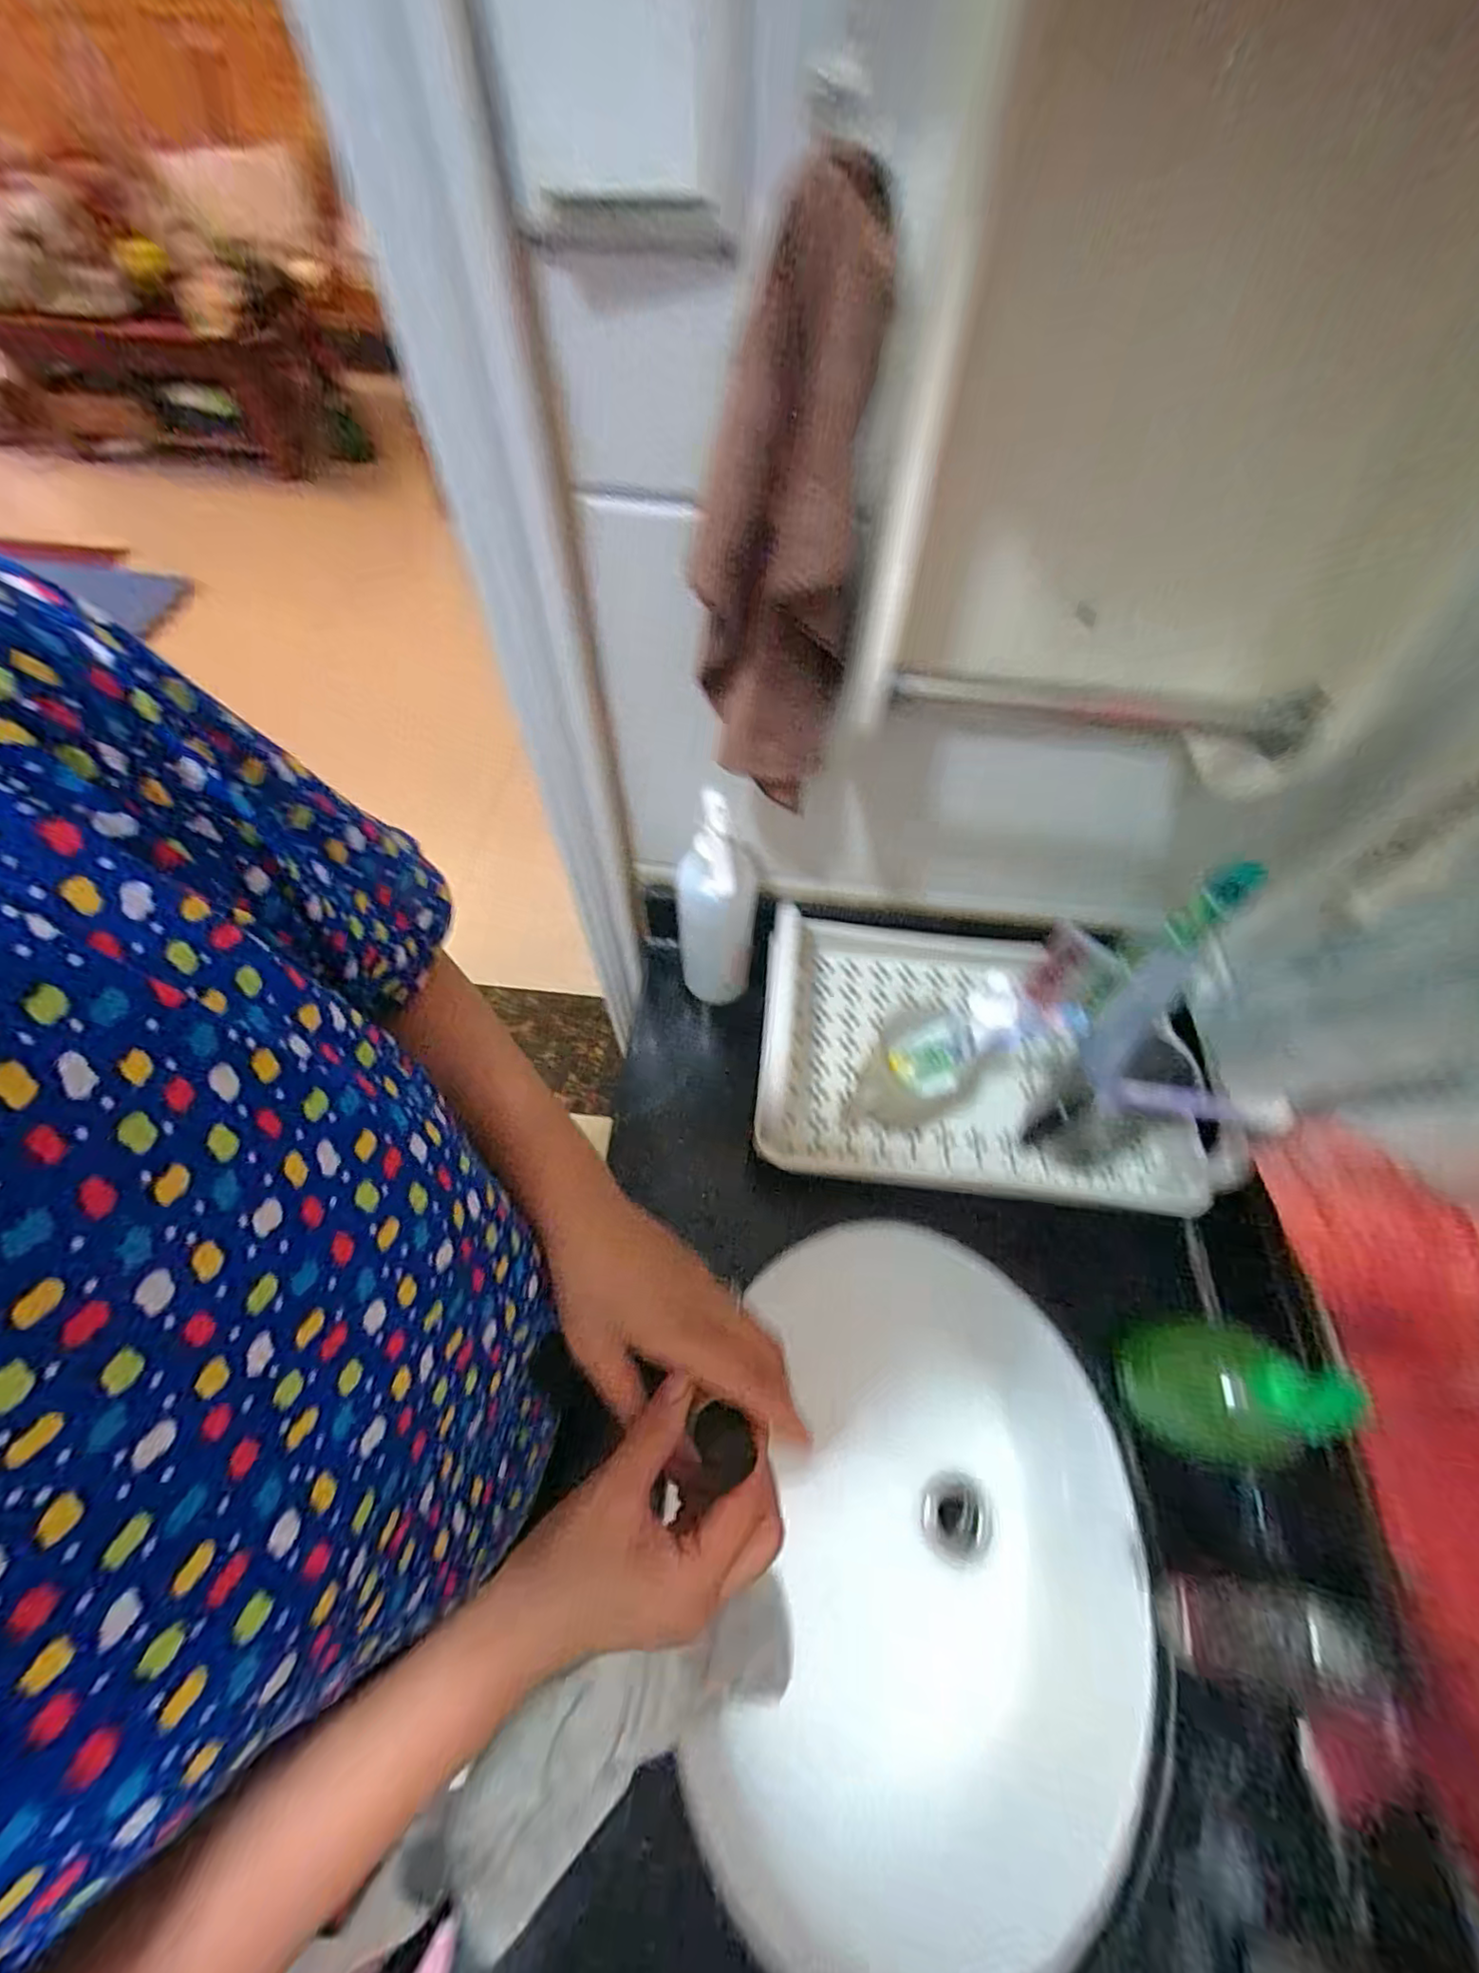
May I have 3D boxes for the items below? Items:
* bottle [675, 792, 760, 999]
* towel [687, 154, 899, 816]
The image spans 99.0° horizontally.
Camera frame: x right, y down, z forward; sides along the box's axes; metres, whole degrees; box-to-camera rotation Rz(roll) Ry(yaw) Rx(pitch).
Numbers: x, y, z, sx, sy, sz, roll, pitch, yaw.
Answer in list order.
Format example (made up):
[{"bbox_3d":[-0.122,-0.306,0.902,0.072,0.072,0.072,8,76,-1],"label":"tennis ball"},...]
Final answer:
[{"bbox_3d":[-0.019,-0.061,0.539,0.066,0.220,0.055,-6,62,-5],"label":"bottle"},{"bbox_3d":[0.020,-0.215,0.327,0.086,0.243,0.062,-2,61,-3],"label":"towel"}]

